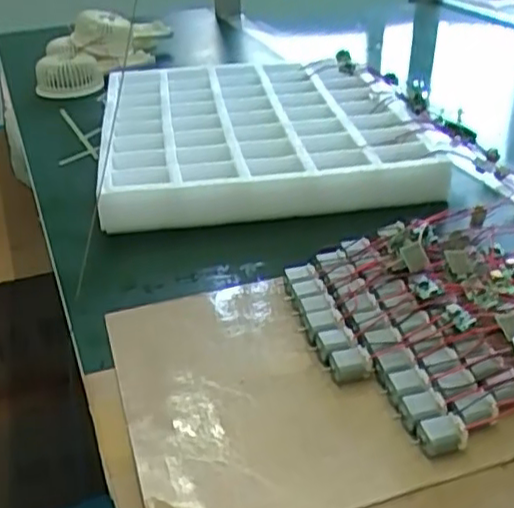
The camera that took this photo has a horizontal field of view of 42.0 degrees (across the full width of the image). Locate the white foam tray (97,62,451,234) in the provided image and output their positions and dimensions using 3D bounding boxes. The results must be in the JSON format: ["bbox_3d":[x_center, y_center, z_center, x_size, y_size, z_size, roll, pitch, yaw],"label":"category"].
[{"bbox_3d":[0.002,-0.120,0.677,0.307,0.054,0.286,-7,33,-6],"label":"white foam tray"}]

